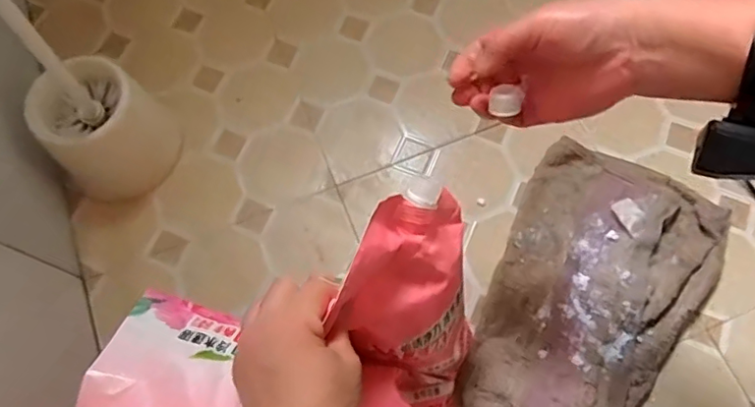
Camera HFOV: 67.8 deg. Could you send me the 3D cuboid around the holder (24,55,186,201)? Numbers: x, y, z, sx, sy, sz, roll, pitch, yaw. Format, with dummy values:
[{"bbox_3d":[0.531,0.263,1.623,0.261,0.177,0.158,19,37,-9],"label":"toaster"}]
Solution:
[{"bbox_3d":[-0.289,-0.078,0.608,0.110,0.130,0.119,-1,70,2],"label":"holder"}]

